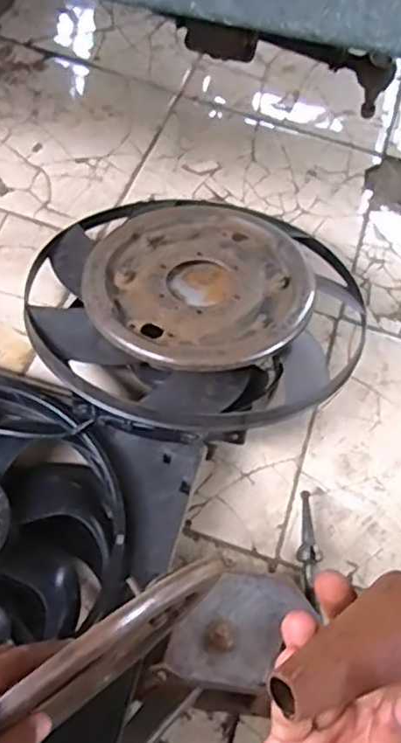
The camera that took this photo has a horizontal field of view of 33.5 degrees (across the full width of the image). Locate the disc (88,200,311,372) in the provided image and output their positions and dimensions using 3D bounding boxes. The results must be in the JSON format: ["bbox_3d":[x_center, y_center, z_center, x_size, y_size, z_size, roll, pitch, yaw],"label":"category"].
[{"bbox_3d":[-0.003,-0.127,0.899,0.287,0.051,0.298,3,59,-5],"label":"disc"}]

